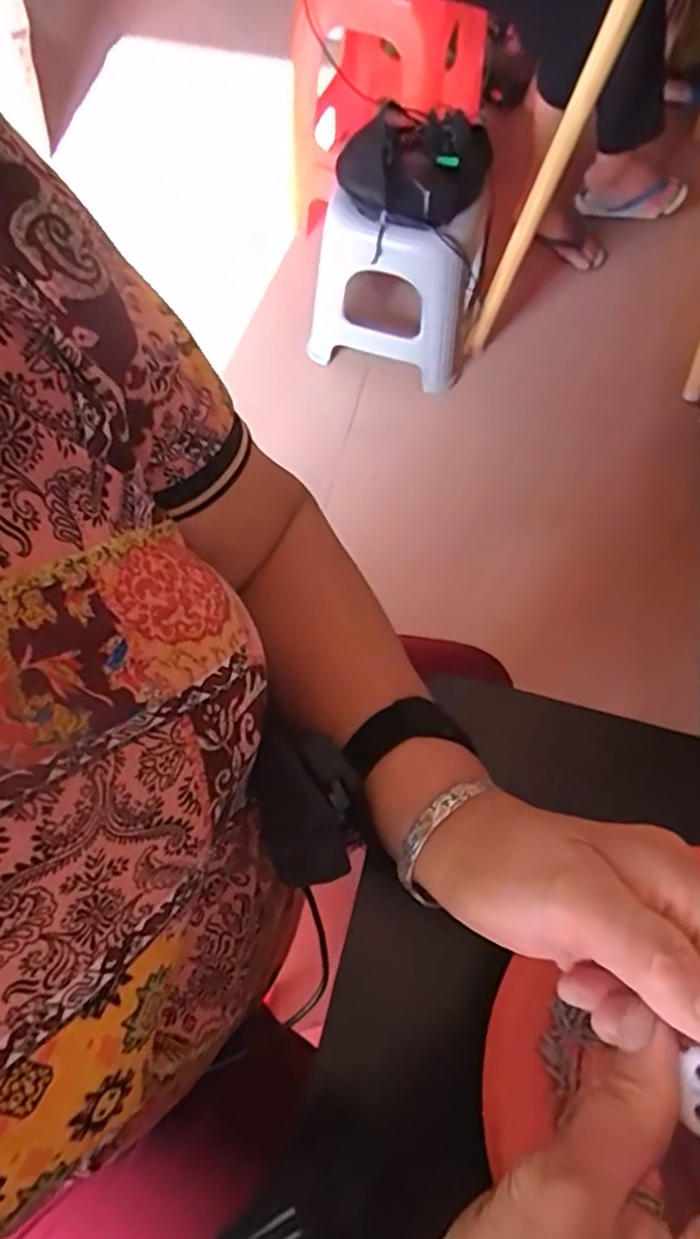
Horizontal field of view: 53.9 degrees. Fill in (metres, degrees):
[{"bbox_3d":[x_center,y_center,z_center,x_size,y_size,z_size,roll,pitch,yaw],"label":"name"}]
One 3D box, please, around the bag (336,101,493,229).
[{"bbox_3d":[0.105,-0.777,1.180,0.248,0.096,0.238,16,69,6],"label":"bag"}]

